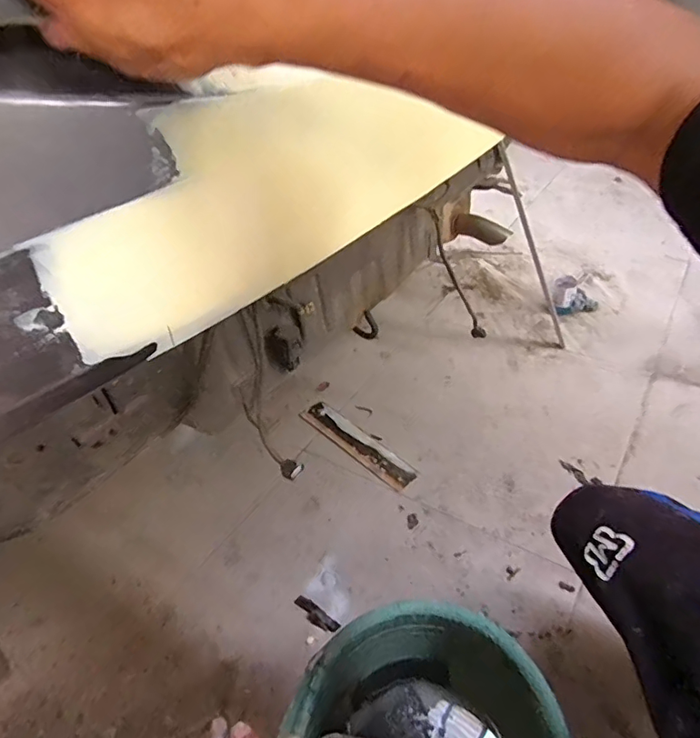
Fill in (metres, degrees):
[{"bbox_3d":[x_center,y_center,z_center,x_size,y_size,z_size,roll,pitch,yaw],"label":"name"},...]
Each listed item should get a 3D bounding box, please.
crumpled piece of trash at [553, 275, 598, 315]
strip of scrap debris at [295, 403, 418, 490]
[{"bbox_3d":[0.619,-0.201,1.420,0.129,0.087,0.082,-14,37,-9],"label":"crumpled piece of trash"},{"bbox_3d":[0.012,0.159,1.128,0.067,0.007,0.322,-32,43,-29],"label":"strip of scrap debris"}]

